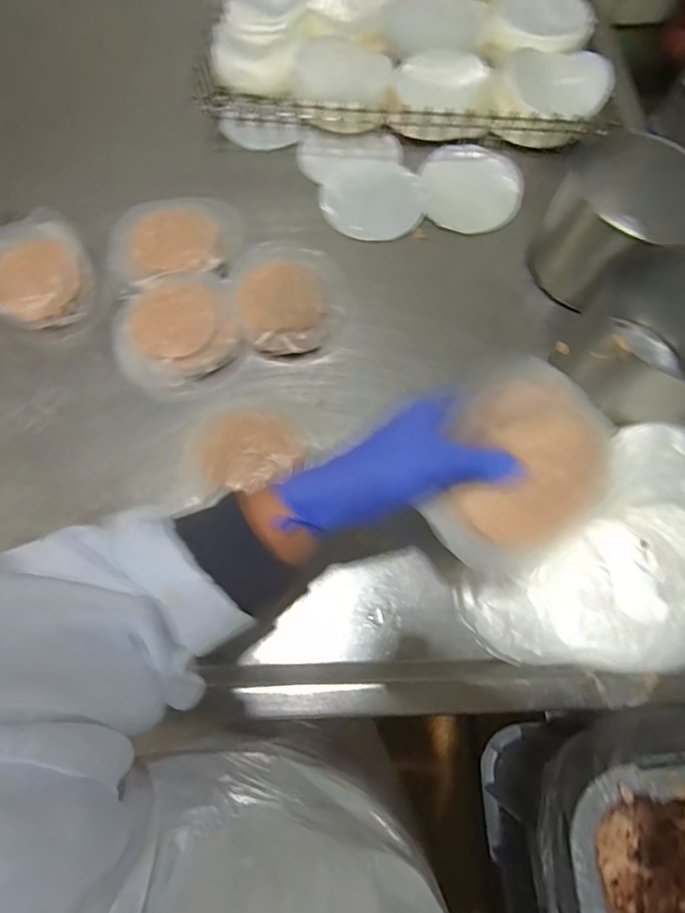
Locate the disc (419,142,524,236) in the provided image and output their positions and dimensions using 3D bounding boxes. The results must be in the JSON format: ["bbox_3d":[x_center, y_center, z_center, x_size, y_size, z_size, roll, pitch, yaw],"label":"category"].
[{"bbox_3d":[0.156,-0.329,0.604,0.116,0.009,0.143,-4,70,-2],"label":"disc"}]

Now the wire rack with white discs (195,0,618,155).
[{"bbox_3d":[0.085,-0.605,0.681,0.504,0.051,0.452,2,69,0],"label":"wire rack with white discs"}]

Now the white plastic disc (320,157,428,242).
[{"bbox_3d":[0.035,-0.313,0.601,0.118,0.006,0.128,0,69,0],"label":"white plastic disc"}]

